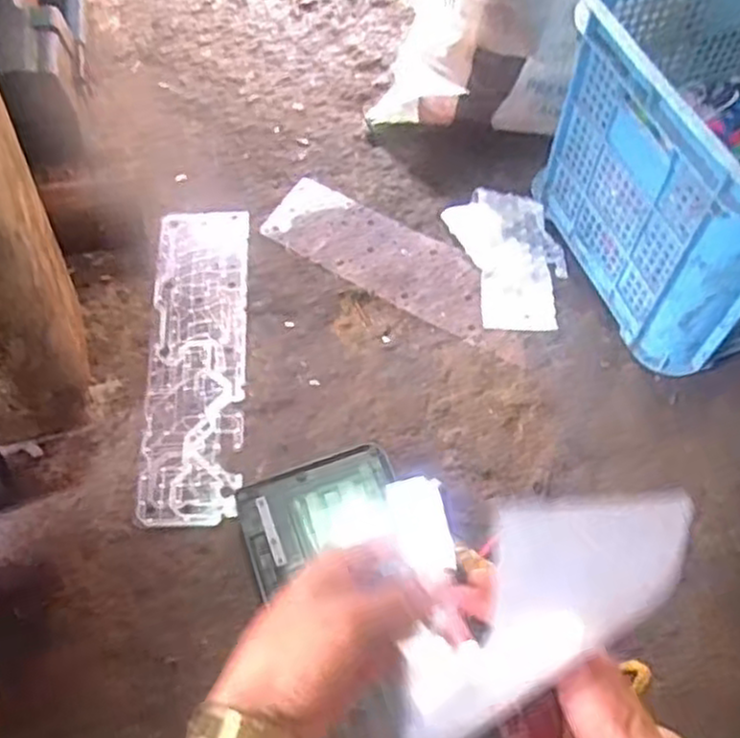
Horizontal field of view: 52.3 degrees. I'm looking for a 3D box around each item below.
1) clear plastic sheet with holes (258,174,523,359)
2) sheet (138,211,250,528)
[{"bbox_3d":[0.041,-0.137,0.976,0.362,0.011,0.112,29,69,11],"label":"clear plastic sheet with holes"},{"bbox_3d":[-0.203,-0.017,0.892,0.108,0.006,0.407,-1,63,-4],"label":"sheet"}]

